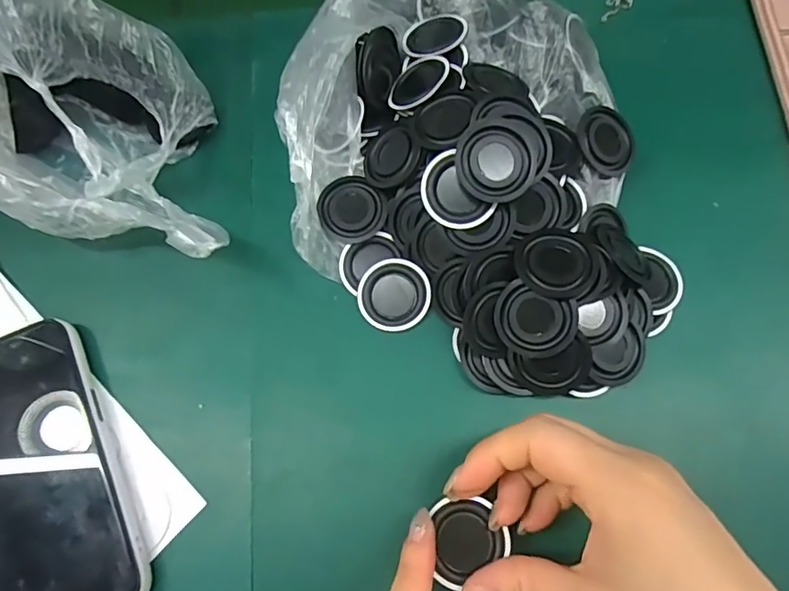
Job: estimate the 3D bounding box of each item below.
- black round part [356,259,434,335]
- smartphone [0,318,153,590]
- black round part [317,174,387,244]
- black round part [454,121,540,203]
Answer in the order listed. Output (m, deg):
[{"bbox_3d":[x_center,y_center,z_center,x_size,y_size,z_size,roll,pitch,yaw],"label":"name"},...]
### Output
[{"bbox_3d":[0.000,0.000,0.285,0.038,0.007,0.038,0,72,1],"label":"black round part"},{"bbox_3d":[-0.175,0.090,0.256,0.077,0.013,0.148,-25,73,-6],"label":"smartphone"},{"bbox_3d":[-0.024,-0.049,0.295,0.036,0.006,0.038,0,72,1],"label":"black round part"},{"bbox_3d":[0.049,-0.065,0.255,0.038,0.004,0.038,0,89,-4],"label":"black round part"}]

